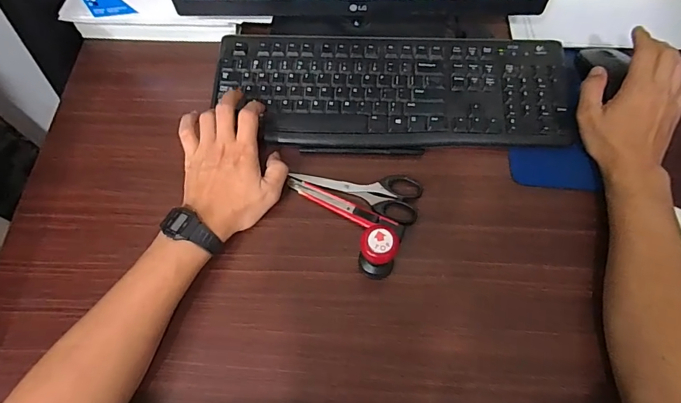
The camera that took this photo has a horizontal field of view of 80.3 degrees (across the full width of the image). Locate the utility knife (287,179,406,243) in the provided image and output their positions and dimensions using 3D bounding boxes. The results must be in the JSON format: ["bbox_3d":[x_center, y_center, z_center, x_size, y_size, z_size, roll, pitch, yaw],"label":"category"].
[{"bbox_3d":[0.005,0.006,0.453,0.141,0.011,0.019,25,68,11],"label":"utility knife"}]

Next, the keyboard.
[{"bbox_3d":[0.064,-0.140,0.508,0.431,0.029,0.156,4,66,3],"label":"keyboard"}]

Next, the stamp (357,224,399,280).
[{"bbox_3d":[0.036,0.052,0.396,0.036,0.079,0.030,18,67,8],"label":"stamp"}]

